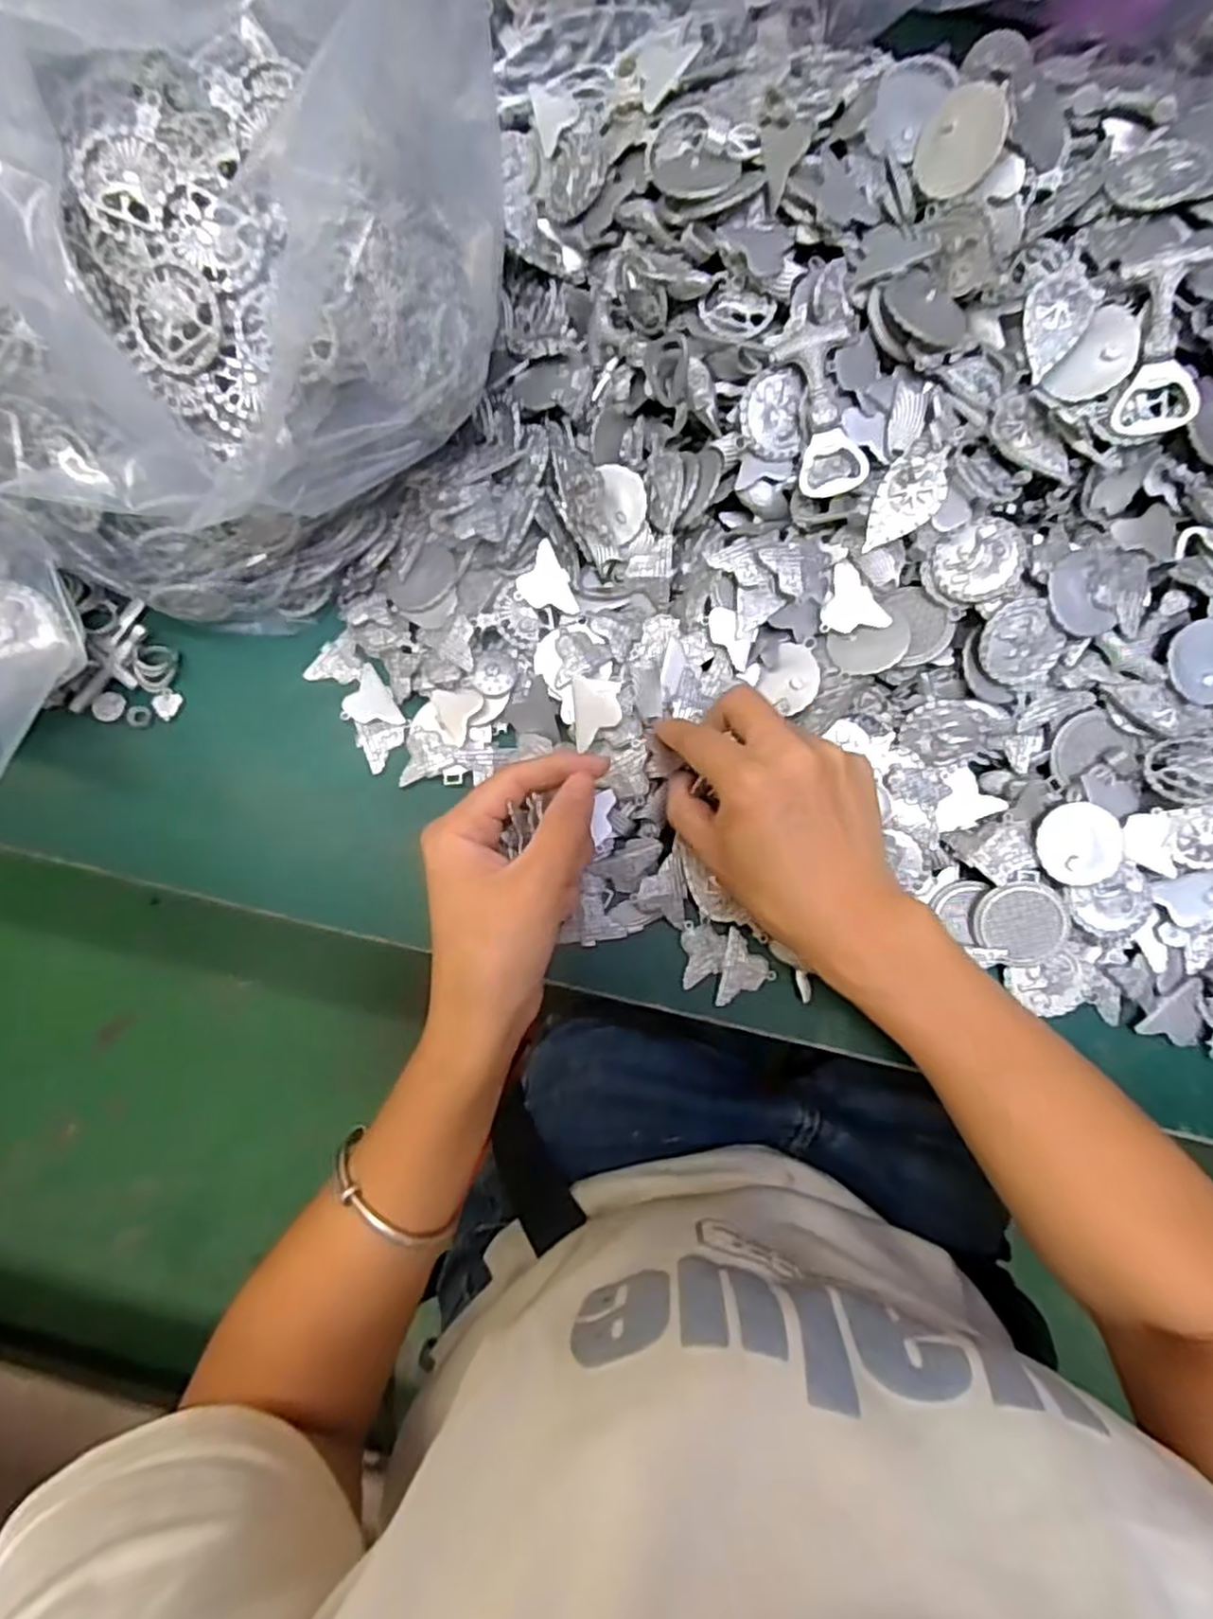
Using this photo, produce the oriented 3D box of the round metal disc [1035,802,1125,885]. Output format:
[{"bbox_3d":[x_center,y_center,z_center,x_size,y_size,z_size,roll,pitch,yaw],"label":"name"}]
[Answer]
[{"bbox_3d":[0.217,0.016,0.348,0.037,0.009,0.036,0,81,-1],"label":"round metal disc"}]

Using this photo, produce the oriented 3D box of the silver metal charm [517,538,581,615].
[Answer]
[{"bbox_3d":[-0.029,-0.107,0.366,0.024,0.004,0.035,-31,102,1],"label":"silver metal charm"}]

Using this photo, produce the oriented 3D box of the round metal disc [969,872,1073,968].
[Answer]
[{"bbox_3d":[0.193,0.052,0.352,0.038,0.005,0.042,-43,90,15],"label":"round metal disc"}]

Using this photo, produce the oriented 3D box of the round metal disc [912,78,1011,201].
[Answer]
[{"bbox_3d":[0.147,-0.275,0.315,0.004,0.037,0.035,-24,112,-38],"label":"round metal disc"}]

